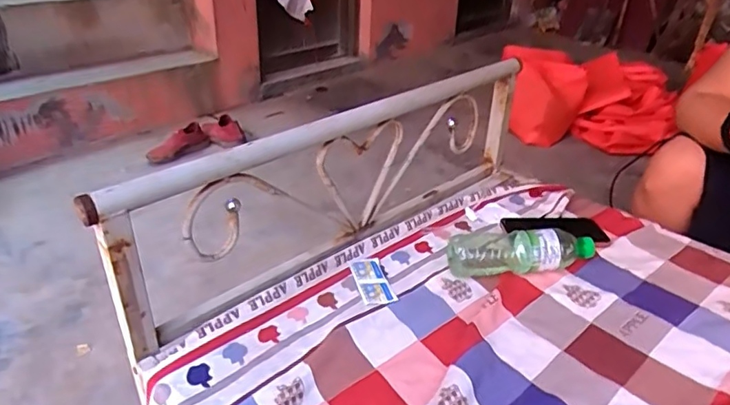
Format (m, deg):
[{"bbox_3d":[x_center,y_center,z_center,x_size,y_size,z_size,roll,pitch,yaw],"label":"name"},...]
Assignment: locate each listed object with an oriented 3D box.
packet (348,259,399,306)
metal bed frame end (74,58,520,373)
[{"bbox_3d":[0.010,0.113,0.793,0.051,0.007,0.100,0,33,-17],"label":"packet"},{"bbox_3d":[0.002,-0.035,0.831,0.787,0.228,0.071,-23,38,-36],"label":"metal bed frame end"}]

